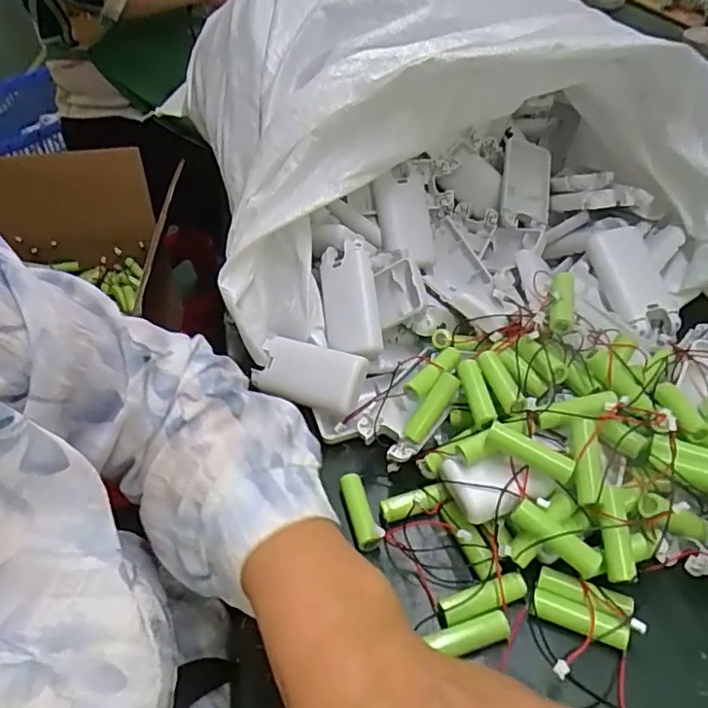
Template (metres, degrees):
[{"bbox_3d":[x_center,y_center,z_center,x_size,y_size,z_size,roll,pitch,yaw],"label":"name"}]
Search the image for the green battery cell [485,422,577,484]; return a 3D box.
[{"bbox_3d":[0.100,0.056,0.329,0.049,0.015,0.012,24,51,26],"label":"green battery cell"}]

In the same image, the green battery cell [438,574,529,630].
[{"bbox_3d":[0.071,0.134,0.315,0.050,0.011,0.015,-17,46,-12],"label":"green battery cell"}]

